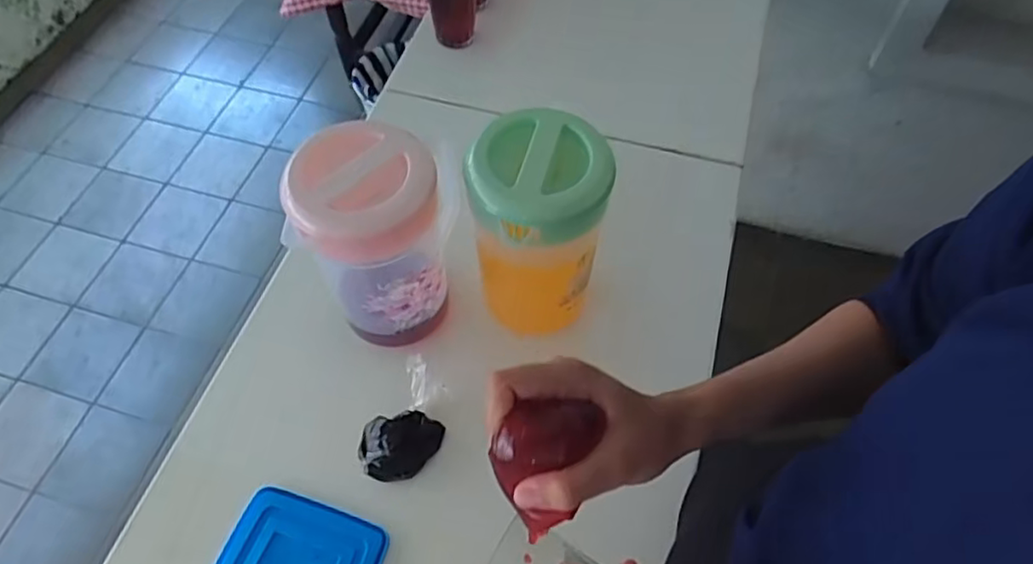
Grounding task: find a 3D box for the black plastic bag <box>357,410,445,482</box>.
[{"bbox_3d":[-0.111,0.156,0.626,0.079,0.028,0.058,-16,60,-10],"label":"black plastic bag"}]

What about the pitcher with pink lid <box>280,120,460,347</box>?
[{"bbox_3d":[-0.129,-0.037,0.615,0.112,0.205,0.108,1,58,0],"label":"pitcher with pink lid"}]

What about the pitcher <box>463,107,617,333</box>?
[{"bbox_3d":[0.018,-0.047,0.629,0.111,0.213,0.113,-11,59,-8],"label":"pitcher"}]

